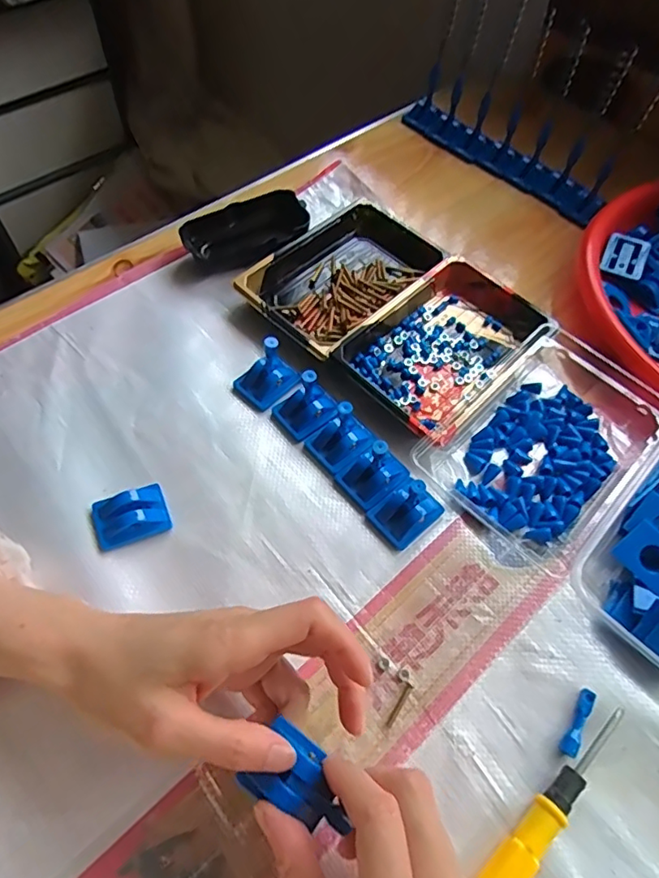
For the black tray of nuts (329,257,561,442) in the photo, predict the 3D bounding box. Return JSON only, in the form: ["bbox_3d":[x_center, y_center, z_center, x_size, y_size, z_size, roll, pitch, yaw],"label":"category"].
[{"bbox_3d":[0.092,-0.076,0.427,0.106,0.028,0.159,41,65,19],"label":"black tray of nuts"}]

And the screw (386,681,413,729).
[{"bbox_3d":[0.040,0.150,0.310,0.004,0.004,0.027,31,62,14],"label":"screw"}]

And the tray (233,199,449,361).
[{"bbox_3d":[0.013,-0.139,0.470,0.159,0.022,0.111,-39,69,-23],"label":"tray"}]

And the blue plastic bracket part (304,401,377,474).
[{"bbox_3d":[0.008,0.000,0.386,0.038,0.025,0.036,-31,66,-20],"label":"blue plastic bracket part"}]

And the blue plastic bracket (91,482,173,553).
[{"bbox_3d":[-0.129,0.047,0.351,0.045,0.014,0.034,-19,62,-14],"label":"blue plastic bracket"}]

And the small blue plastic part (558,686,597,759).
[{"bbox_3d":[0.140,0.159,0.308,0.008,0.007,0.038,31,63,14],"label":"small blue plastic part"}]

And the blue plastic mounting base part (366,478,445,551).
[{"bbox_3d":[0.053,0.047,0.362,0.043,0.023,0.033,-32,66,-20],"label":"blue plastic mounting base part"}]

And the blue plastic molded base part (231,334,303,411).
[{"bbox_3d":[-0.045,-0.050,0.397,0.042,0.042,0.032,-31,66,-20],"label":"blue plastic molded base part"}]

